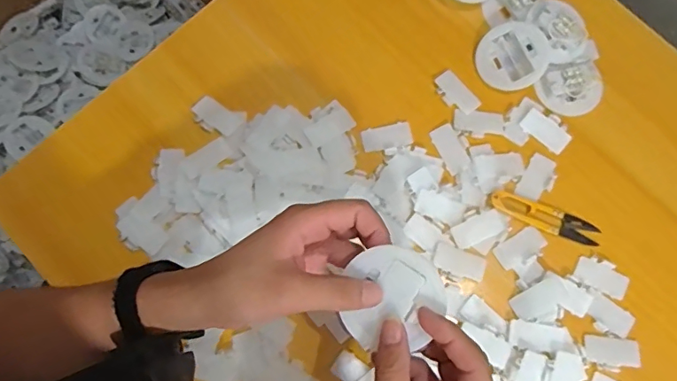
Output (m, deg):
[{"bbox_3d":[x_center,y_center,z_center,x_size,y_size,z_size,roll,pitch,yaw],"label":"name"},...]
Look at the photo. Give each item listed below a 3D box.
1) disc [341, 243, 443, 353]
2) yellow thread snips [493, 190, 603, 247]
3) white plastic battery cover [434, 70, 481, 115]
[{"bbox_3d":[0.034,0.067,0.314,0.062,0.007,0.062,-1,87,12],"label":"disc"},{"bbox_3d":[0.194,0.026,0.471,0.104,0.004,0.025,21,78,4],"label":"yellow thread snips"},{"bbox_3d":[0.116,-0.096,0.495,0.028,0.004,0.048,-41,81,-9],"label":"white plastic battery cover"}]

